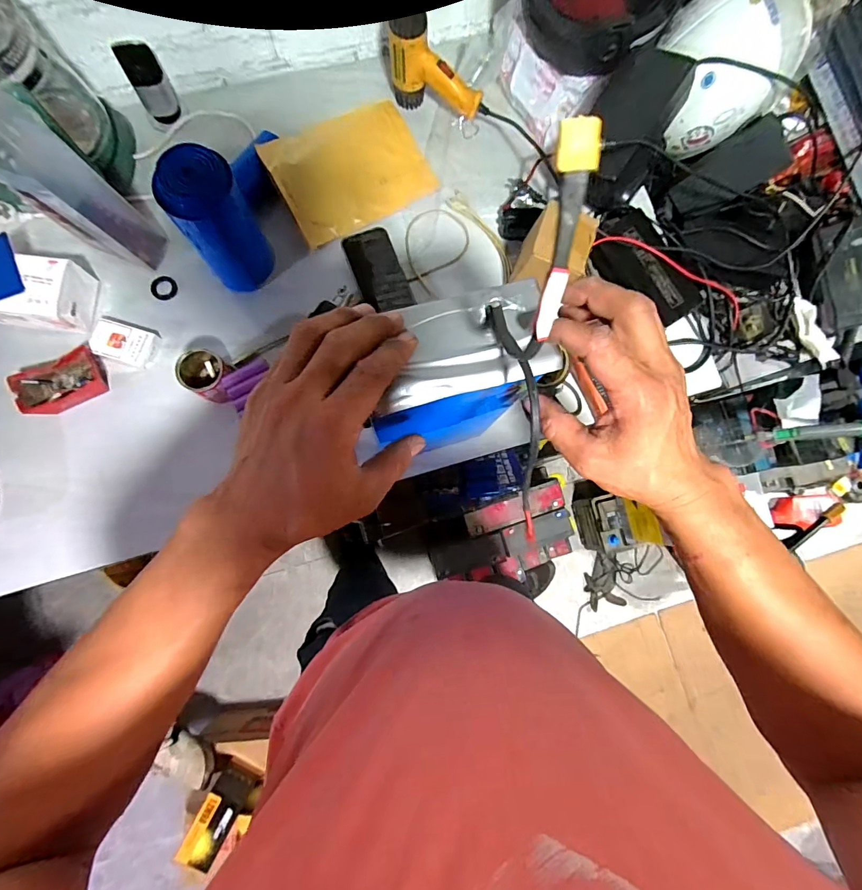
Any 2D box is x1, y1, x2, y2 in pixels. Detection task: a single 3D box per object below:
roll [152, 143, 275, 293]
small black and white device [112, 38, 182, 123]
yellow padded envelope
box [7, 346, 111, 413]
[{"bbox_3d":[-0.288,-0.300,0.596,0.093,0.190,0.101,0,82,-3],"label":"roll"},{"bbox_3d":[-0.443,-0.573,0.669,0.049,0.110,0.033,-26,84,-7],"label":"small black and white device"},{"bbox_3d":[-0.133,-0.460,0.713,0.259,0.017,0.172,-34,101,-18],"label":"yellow padded envelope"},{"bbox_3d":[-0.546,-0.093,0.627,0.111,0.035,0.070,-20,83,-6],"label":"box"}]

